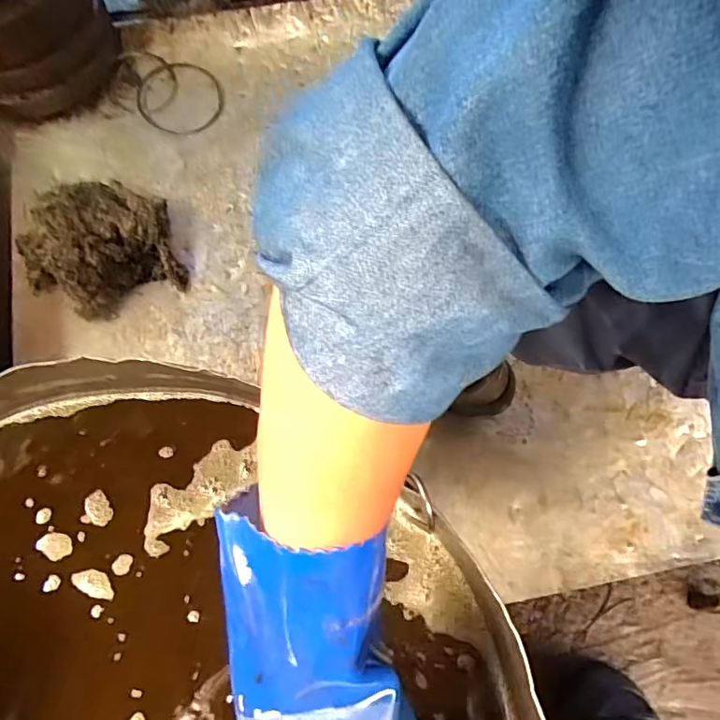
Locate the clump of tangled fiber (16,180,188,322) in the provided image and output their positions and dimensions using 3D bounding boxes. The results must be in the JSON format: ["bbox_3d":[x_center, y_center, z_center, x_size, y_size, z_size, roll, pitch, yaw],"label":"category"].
[{"bbox_3d":[-0.368,-0.161,0.795,0.202,0.051,0.188,-18,73,-6],"label":"clump of tangled fiber"}]

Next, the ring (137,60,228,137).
[{"bbox_3d":[-0.281,-0.410,0.886,0.130,0.010,0.139,0,73,0],"label":"ring"}]

